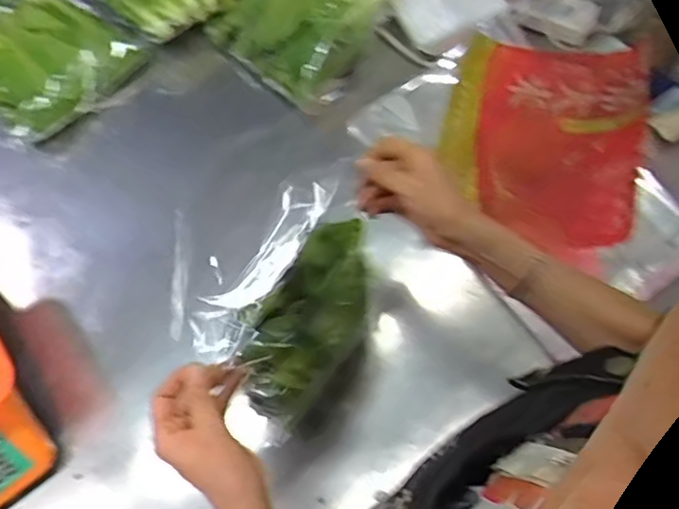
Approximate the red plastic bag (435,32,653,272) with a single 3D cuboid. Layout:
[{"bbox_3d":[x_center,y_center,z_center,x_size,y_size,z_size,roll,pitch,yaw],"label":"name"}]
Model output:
[{"bbox_3d":[0.221,-0.130,0.706,0.210,0.037,0.224,19,71,10],"label":"red plastic bag"}]

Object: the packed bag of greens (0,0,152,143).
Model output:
[{"bbox_3d":[-0.381,-0.253,0.831,0.177,0.069,0.192,39,75,16],"label":"packed bag of greens"}]

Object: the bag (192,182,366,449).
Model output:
[{"bbox_3d":[-0.032,0.045,0.555,0.101,0.116,0.177,35,74,15],"label":"bag"}]

